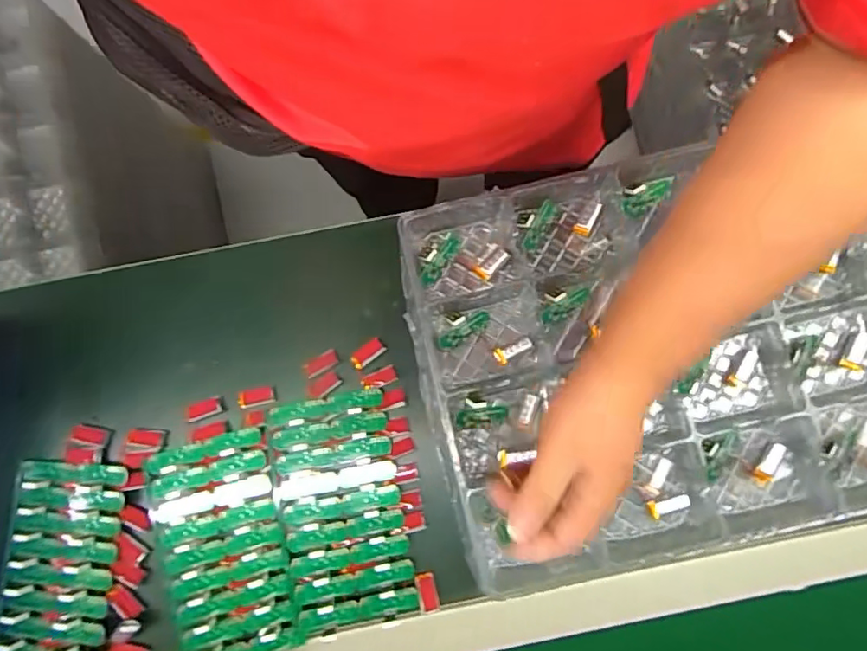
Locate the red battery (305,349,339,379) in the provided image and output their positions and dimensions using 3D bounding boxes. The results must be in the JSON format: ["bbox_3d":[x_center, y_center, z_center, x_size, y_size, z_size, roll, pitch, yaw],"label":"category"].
[{"bbox_3d":[-0.099,0.034,0.481,0.030,0.004,0.015,-31,82,-3],"label":"red battery"}]

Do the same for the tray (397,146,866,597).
[{"bbox_3d":[0.224,0.009,0.445,0.457,0.056,0.305,-12,78,-2],"label":"tray"}]

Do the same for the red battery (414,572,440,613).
[{"bbox_3d":[-0.005,0.223,0.455,0.017,0.005,0.030,-2,55,-20],"label":"red battery"}]

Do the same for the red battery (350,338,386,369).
[{"bbox_3d":[-0.059,0.025,0.489,0.032,0.004,0.014,-40,83,-5],"label":"red battery"}]

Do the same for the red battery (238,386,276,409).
[{"bbox_3d":[-0.157,0.064,0.484,0.033,0.006,0.016,-11,81,0],"label":"red battery"}]

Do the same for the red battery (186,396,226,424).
[{"bbox_3d":[-0.201,0.074,0.479,0.033,0.007,0.017,-20,82,-2],"label":"red battery"}]

